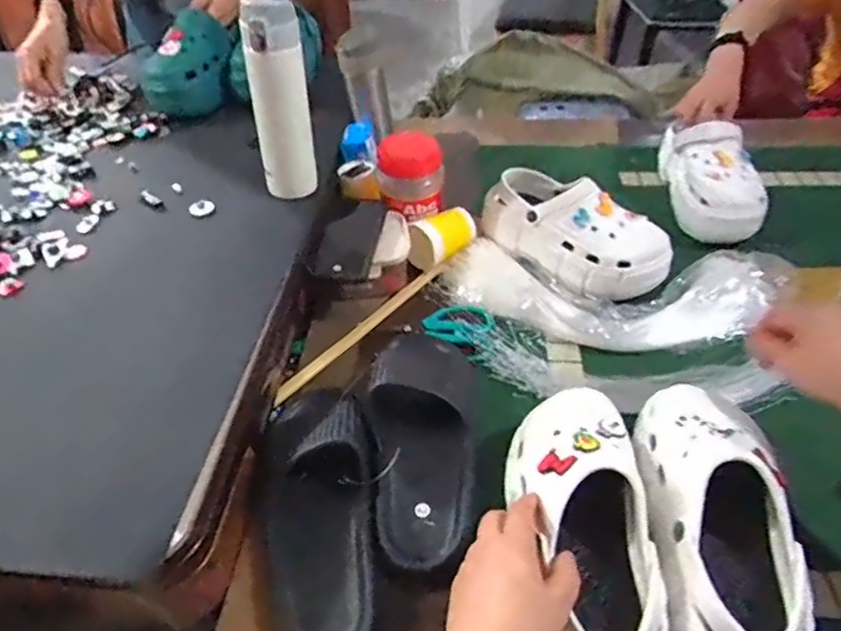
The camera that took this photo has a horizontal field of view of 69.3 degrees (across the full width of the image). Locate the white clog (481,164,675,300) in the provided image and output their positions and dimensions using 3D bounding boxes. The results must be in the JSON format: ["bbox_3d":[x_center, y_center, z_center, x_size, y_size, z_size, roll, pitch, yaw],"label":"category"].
[{"bbox_3d":[0.195,-0.112,0.794,0.251,0.098,0.090,32,52,30],"label":"white clog"}]

